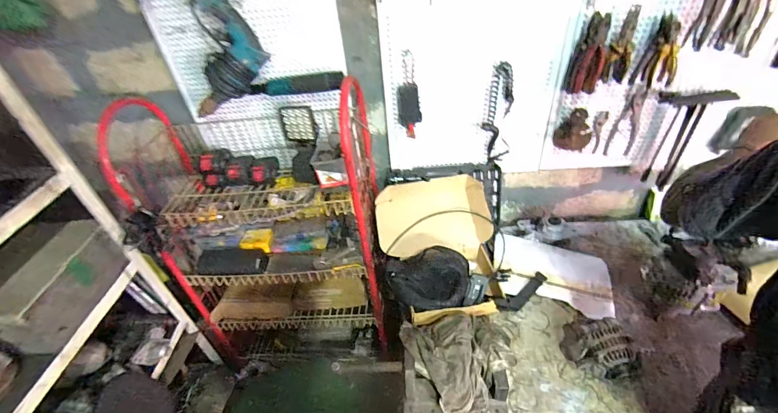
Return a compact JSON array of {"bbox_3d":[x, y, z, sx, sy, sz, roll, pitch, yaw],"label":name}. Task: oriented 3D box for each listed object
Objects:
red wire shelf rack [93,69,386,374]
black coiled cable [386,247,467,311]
[{"bbox_3d":[-0.383,0.131,1.288,0.685,0.945,0.356,-2,40,5],"label":"red wire shelf rack"},{"bbox_3d":[0.115,0.211,1.075,0.239,0.076,0.174,-6,73,6],"label":"black coiled cable"}]

